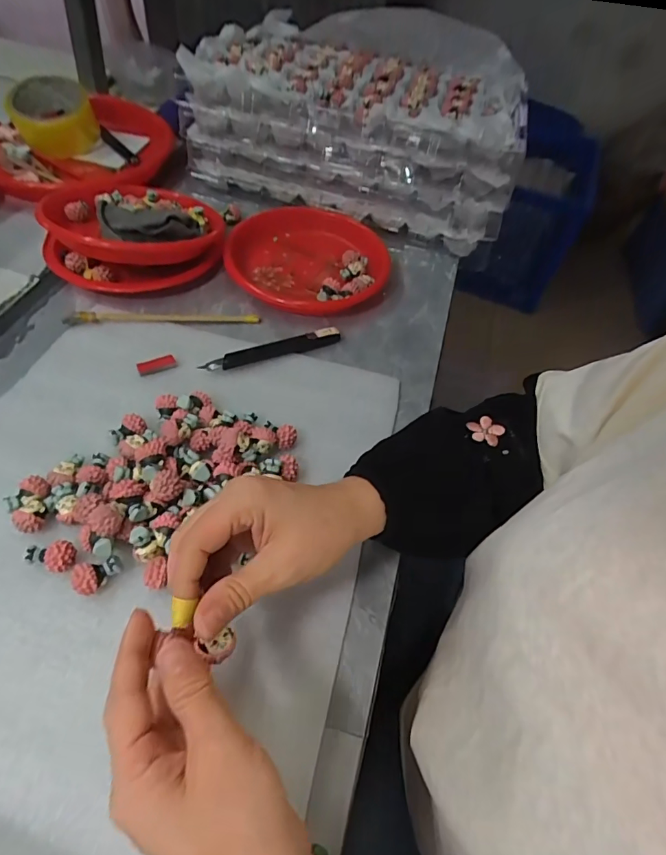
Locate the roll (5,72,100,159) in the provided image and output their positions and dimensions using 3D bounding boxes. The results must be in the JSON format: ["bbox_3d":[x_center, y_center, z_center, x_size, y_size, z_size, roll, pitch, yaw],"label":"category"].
[{"bbox_3d":[-0.363,-0.406,0.613,0.096,0.054,0.096,4,68,-10],"label":"roll"}]

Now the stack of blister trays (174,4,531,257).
[{"bbox_3d":[0.033,-0.384,0.609,0.388,0.163,0.251,11,49,4],"label":"stack of blister trays"}]

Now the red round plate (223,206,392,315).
[{"bbox_3d":[-0.028,-0.191,0.533,0.175,0.039,0.179,3,50,-3],"label":"red round plate"}]

